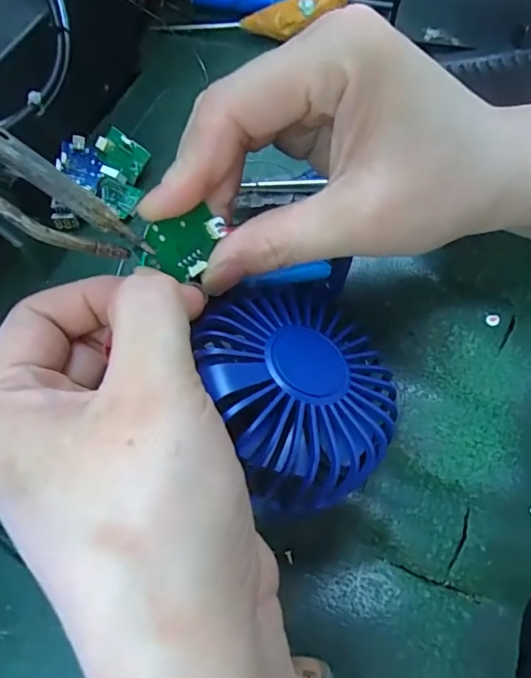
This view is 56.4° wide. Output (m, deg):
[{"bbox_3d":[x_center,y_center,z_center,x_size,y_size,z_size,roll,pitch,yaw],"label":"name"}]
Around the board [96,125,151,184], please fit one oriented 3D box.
[{"bbox_3d":[-0.081,-0.104,0.279,0.030,0.005,0.020,36,104,9],"label":"board"}]

